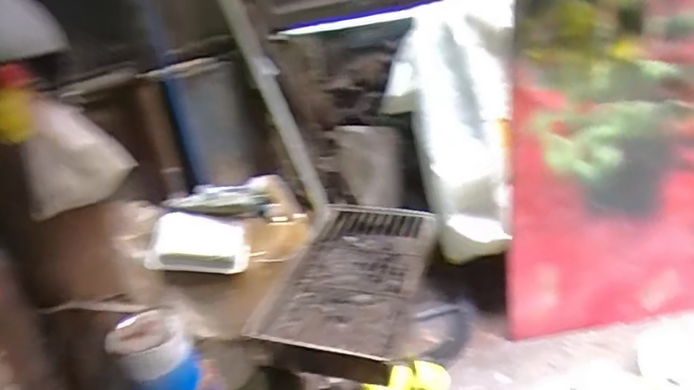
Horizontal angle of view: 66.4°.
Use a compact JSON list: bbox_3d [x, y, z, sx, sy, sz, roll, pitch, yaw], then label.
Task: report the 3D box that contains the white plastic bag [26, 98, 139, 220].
[{"bbox_3d":[-0.588,-0.087,1.138,0.192,0.198,0.163,-14,29,-13],"label":"white plastic bag"}]

